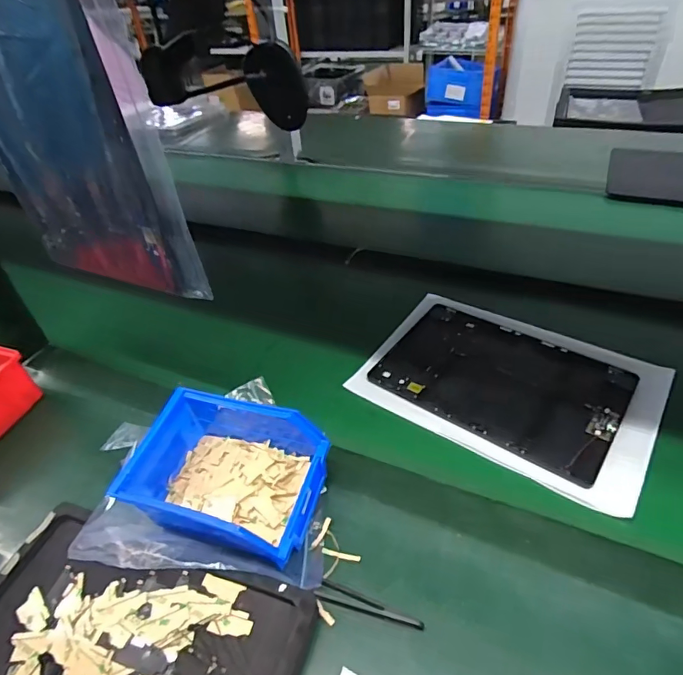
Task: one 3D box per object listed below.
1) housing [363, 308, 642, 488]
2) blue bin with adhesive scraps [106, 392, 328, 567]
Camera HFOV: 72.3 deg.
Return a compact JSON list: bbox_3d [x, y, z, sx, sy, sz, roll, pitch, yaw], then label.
[{"bbox_3d":[0.166,0.041,0.491,0.231,0.010,0.159,26,49,29],"label":"housing"},{"bbox_3d":[-0.088,0.107,0.386,0.142,0.063,0.124,12,44,17],"label":"blue bin with adhesive scraps"}]

